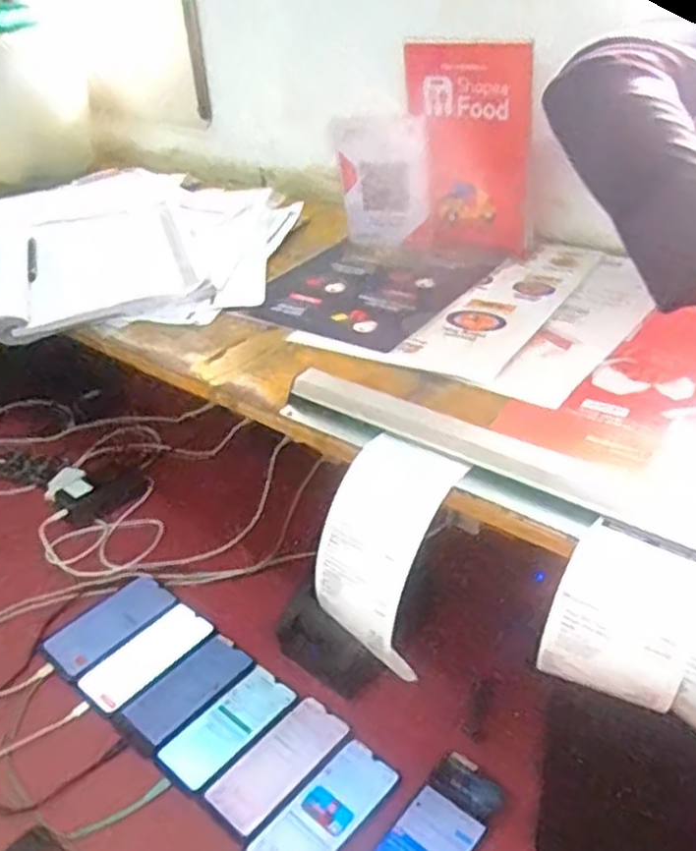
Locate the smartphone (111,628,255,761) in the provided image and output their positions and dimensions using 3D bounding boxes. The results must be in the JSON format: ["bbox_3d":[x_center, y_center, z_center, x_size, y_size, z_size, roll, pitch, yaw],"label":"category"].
[{"bbox_3d":[-0.192,0.313,0.876,0.085,0.015,0.158,25,51,37],"label":"smartphone"}]

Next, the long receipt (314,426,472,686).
[{"bbox_3d":[0.029,0.089,0.534,0.079,0.121,0.099,21,41,33],"label":"long receipt"}]

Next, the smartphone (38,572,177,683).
[{"bbox_3d":[-0.310,0.255,0.965,0.087,0.010,0.167,21,41,34],"label":"smartphone"}]

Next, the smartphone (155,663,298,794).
[{"bbox_3d":[-0.133,0.333,0.828,0.071,0.015,0.151,22,42,35],"label":"smartphone"}]

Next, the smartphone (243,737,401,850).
[{"bbox_3d":[-0.023,0.390,0.743,0.076,0.006,0.161,25,43,37],"label":"smartphone"}]

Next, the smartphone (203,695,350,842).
[{"bbox_3d":[-0.074,0.358,0.792,0.074,0.006,0.157,23,42,36],"label":"smartphone"}]

